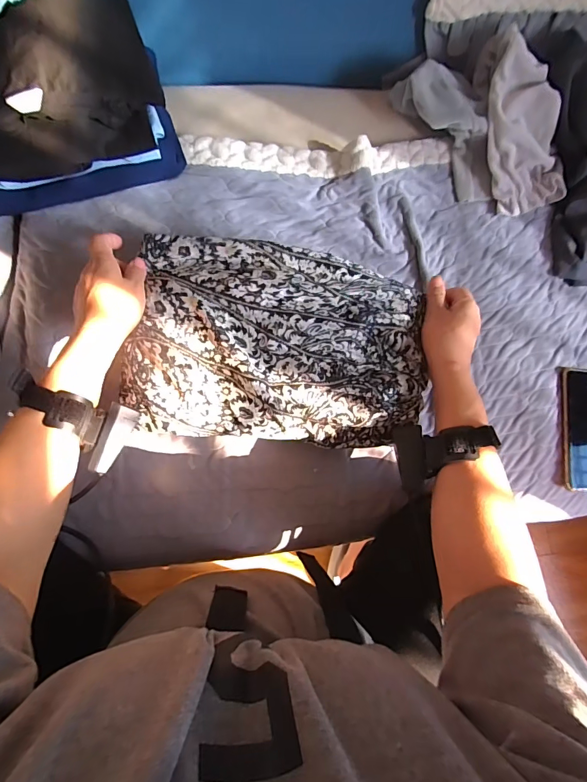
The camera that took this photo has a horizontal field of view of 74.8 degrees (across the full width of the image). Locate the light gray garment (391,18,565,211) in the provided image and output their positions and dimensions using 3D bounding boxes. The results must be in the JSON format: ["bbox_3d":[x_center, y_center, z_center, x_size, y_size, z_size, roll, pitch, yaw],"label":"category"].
[{"bbox_3d":[0.277,-0.364,0.526,0.164,0.096,0.256,-36,87,-9],"label":"light gray garment"}]

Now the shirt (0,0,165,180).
[{"bbox_3d":[-0.290,-0.334,0.426,0.266,0.056,0.162,-21,85,-8],"label":"shirt"}]

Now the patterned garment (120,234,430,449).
[{"bbox_3d":[-0.018,-0.054,0.441,0.324,0.044,0.222,7,82,-4],"label":"patterned garment"}]

